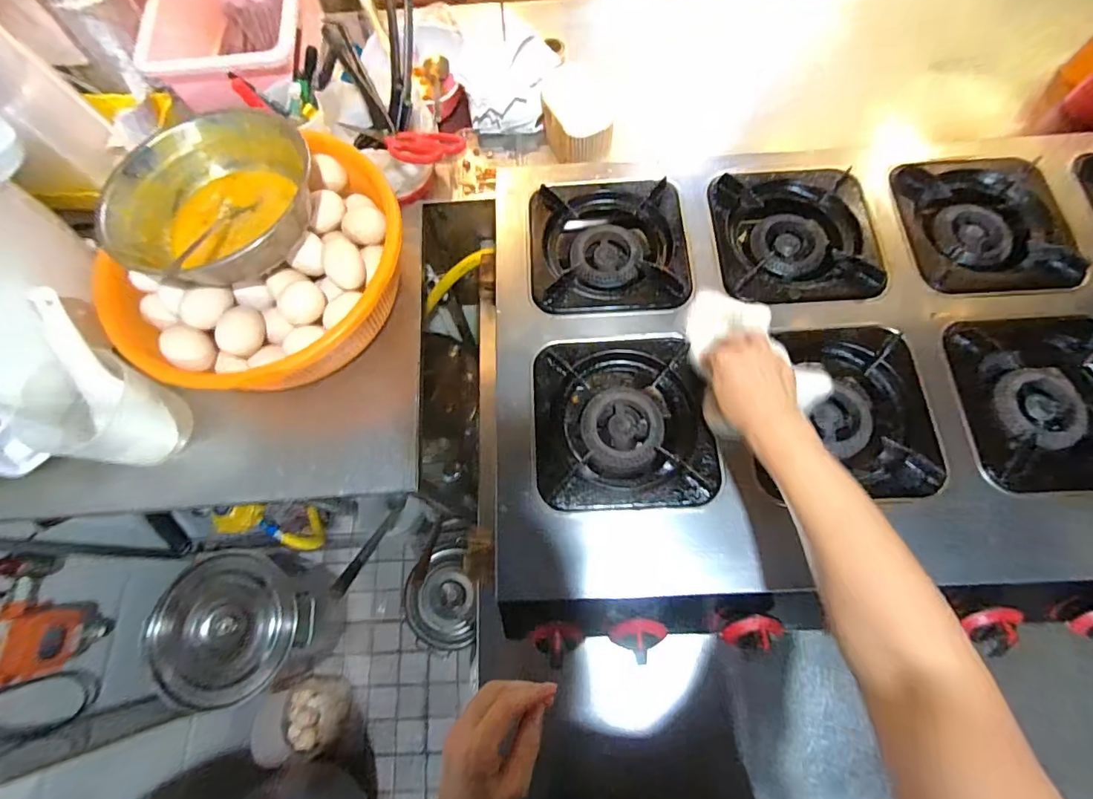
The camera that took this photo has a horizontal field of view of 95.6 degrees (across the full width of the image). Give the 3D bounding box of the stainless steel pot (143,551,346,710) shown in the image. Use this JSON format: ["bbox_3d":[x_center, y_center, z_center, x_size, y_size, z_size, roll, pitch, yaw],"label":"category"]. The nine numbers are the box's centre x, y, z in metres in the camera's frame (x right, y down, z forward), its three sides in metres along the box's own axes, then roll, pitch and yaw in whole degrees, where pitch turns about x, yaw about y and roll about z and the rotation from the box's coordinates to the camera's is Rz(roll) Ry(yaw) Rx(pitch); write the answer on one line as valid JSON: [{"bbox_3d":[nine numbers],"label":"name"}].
[{"bbox_3d":[-0.693,0.524,1.192,0.352,0.307,0.301,29,74,11],"label":"stainless steel pot"}]

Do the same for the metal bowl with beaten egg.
[{"bbox_3d":[-0.340,-0.199,0.528,0.184,0.099,0.173,-1,71,2],"label":"metal bowl with beaten egg"}]

